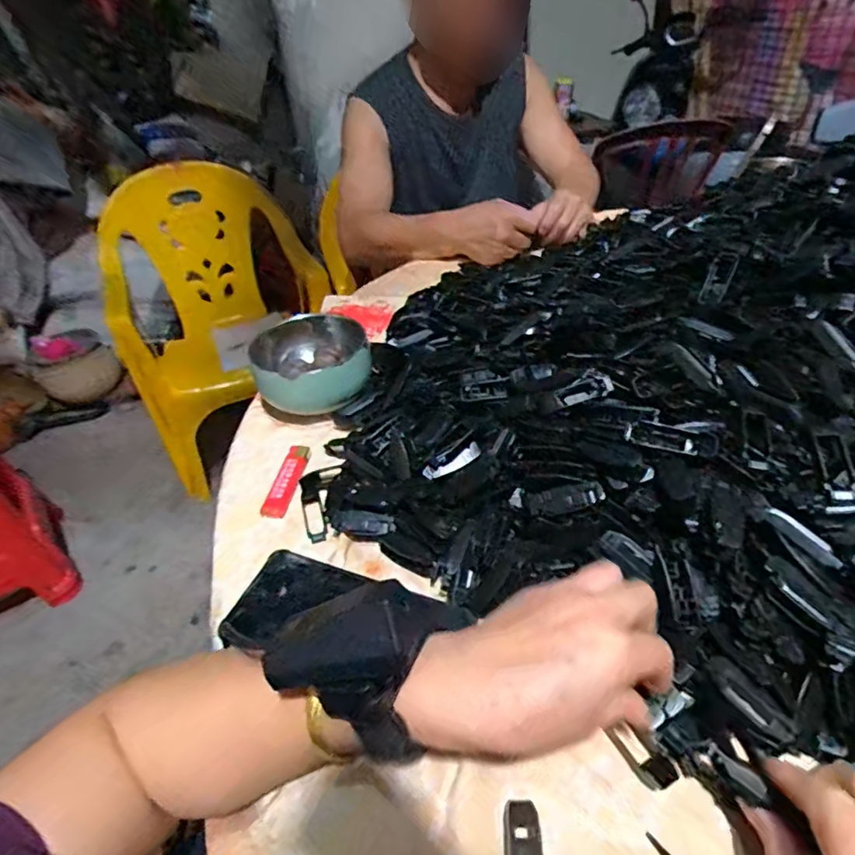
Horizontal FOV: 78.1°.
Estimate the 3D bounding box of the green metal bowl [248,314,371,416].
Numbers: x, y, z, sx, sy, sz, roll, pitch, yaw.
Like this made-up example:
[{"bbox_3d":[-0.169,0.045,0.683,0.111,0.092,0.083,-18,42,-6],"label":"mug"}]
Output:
[{"bbox_3d":[-0.120,-0.064,0.553,0.115,0.074,0.106,-4,40,3],"label":"green metal bowl"}]

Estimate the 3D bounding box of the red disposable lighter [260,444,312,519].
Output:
[{"bbox_3d":[-0.124,0.046,0.470,0.021,0.011,0.081,1,40,9],"label":"red disposable lighter"}]

